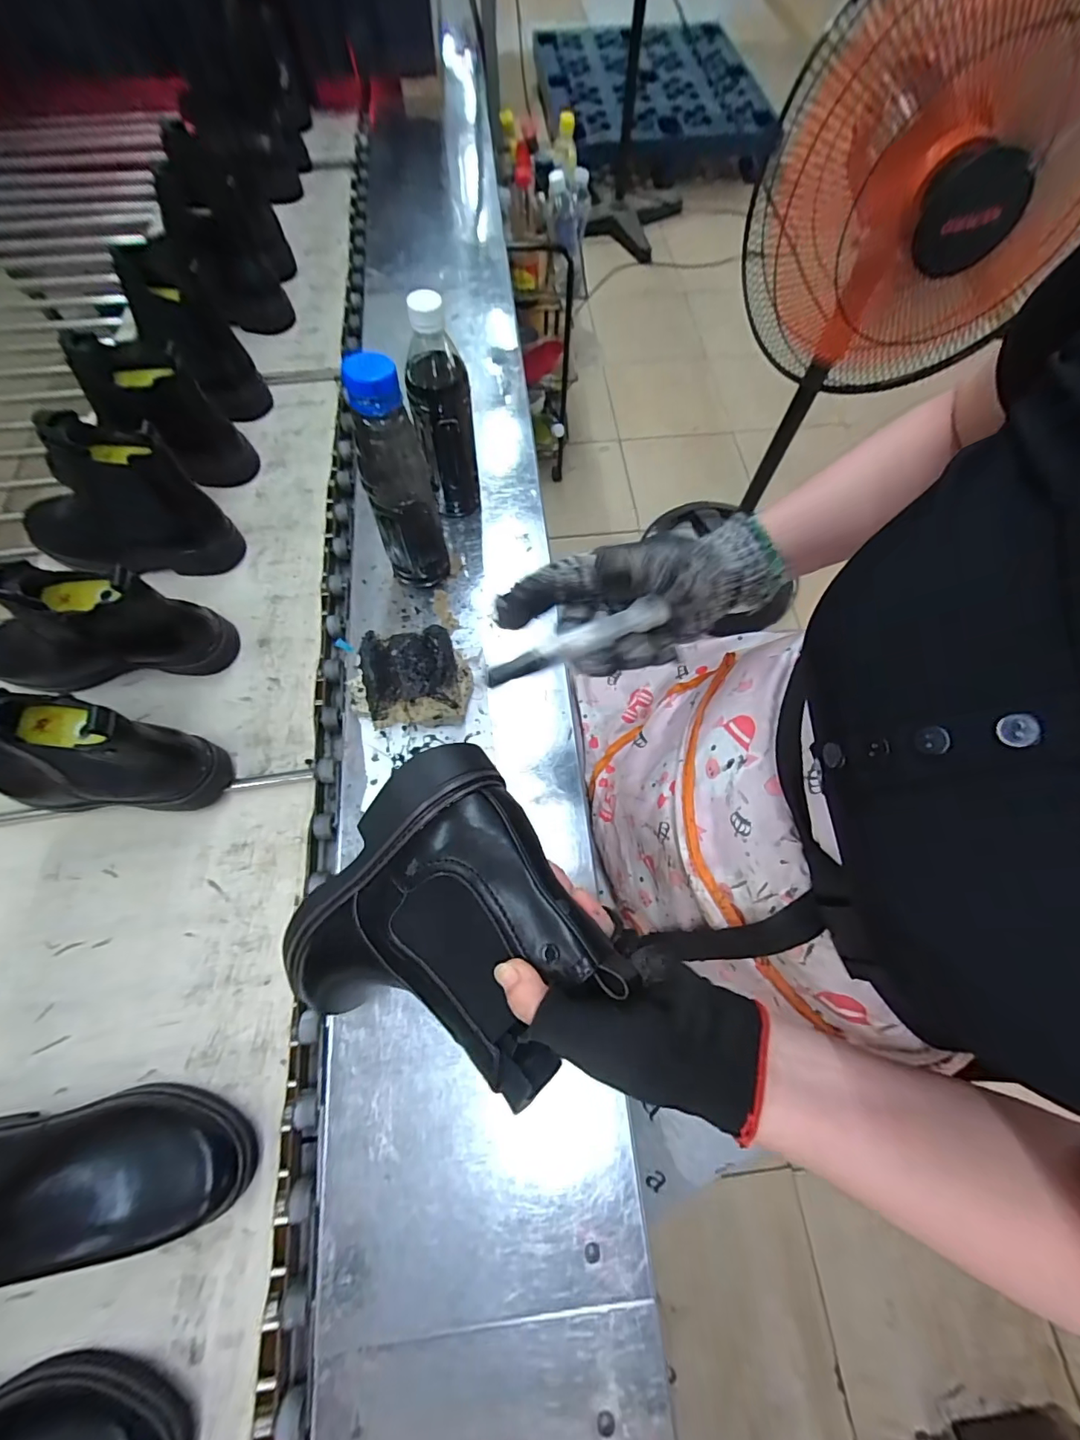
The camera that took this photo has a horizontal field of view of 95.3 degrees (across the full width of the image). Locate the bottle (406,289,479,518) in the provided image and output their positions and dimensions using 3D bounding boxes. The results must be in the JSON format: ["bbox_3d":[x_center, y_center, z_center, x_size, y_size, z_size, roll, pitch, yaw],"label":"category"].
[{"bbox_3d":[-0.100,-0.308,0.523,0.059,0.232,0.062,-7,69,-6],"label":"bottle"}]

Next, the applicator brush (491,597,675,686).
[{"bbox_3d":[0.021,-0.047,0.303,0.114,0.014,0.013,-23,69,-8],"label":"applicator brush"}]

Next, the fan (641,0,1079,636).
[{"bbox_3d":[0.508,-0.625,0.960,0.430,1.006,0.339,14,69,2],"label":"fan"}]

